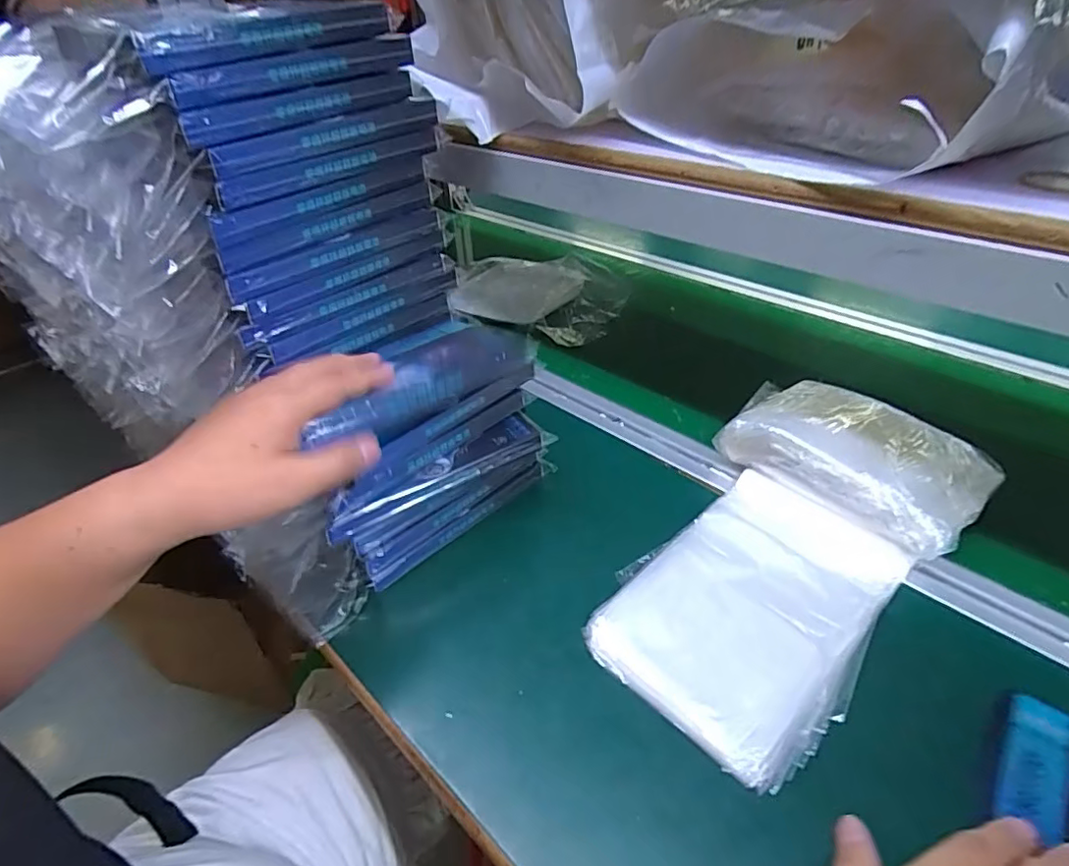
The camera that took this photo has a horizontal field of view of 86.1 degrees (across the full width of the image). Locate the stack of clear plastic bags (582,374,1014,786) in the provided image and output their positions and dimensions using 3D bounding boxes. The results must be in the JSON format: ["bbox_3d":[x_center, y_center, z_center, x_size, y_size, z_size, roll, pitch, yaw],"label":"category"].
[{"bbox_3d":[0.185,0.068,0.402,0.161,0.054,0.321,28,47,34],"label":"stack of clear plastic bags"}]

